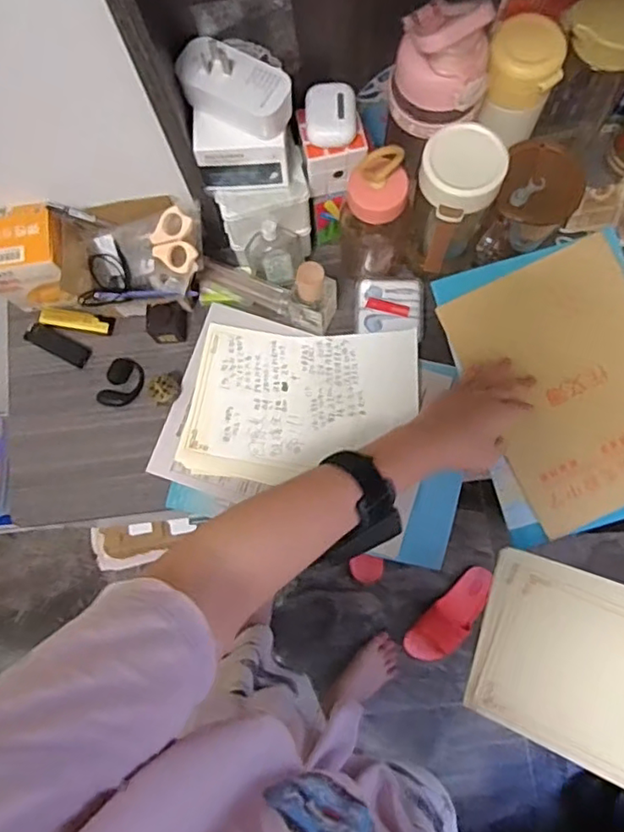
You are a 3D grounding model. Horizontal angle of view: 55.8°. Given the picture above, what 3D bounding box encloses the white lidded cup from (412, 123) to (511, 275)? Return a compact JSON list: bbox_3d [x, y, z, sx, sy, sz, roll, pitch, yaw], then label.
[{"bbox_3d":[0.124,-0.186,0.546,0.068,0.149,0.073,0,79,1],"label":"white lidded cup"}]

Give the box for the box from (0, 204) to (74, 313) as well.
[{"bbox_3d":[-0.289,-0.158,0.614,0.079,0.098,0.070,-3,79,1],"label":"box"}]

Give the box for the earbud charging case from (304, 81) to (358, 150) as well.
[{"bbox_3d":[0.017,-0.267,0.520,0.044,0.018,0.052,-2,79,1],"label":"earbud charging case"}]

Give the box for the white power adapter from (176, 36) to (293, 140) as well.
[{"bbox_3d":[-0.062,-0.268,0.479,0.094,0.041,0.046,22,80,6],"label":"white power adapter"}]

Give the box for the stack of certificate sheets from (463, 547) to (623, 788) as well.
[{"bbox_3d":[0.252,0.222,0.496,0.217,0.026,0.156,16,93,21],"label":"stack of certificate sheets"}]

